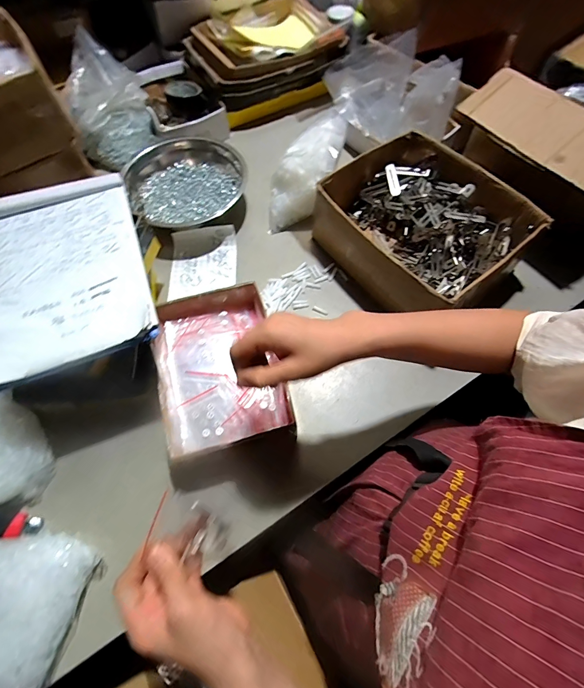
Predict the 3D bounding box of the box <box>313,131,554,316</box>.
[{"bbox_3d":[0.232,-0.207,0.621,0.273,0.115,0.333,-32,68,-13],"label":"box"}]

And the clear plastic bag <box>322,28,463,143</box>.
[{"bbox_3d":[0.196,-0.560,0.737,0.173,0.135,0.314,-25,67,-10],"label":"clear plastic bag"}]

